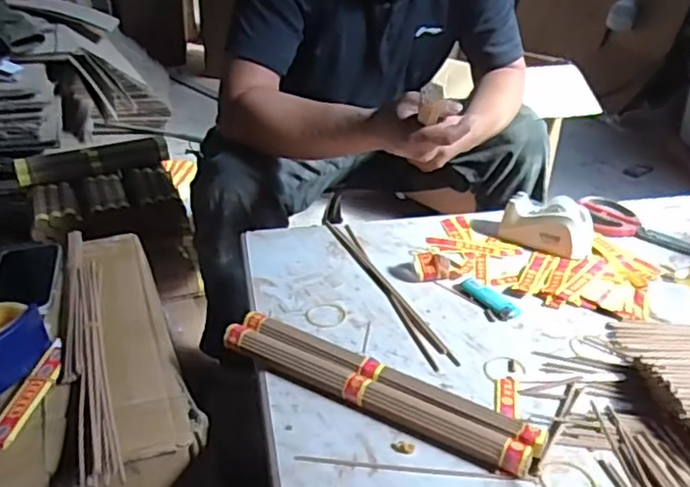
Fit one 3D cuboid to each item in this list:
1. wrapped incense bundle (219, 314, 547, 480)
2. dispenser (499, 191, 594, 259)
[{"bbox_3d":[0.027,0.135,0.608,0.312,0.024,0.055,18,35,27],"label":"wrapped incense bundle"},{"bbox_3d":[0.271,-0.026,0.856,0.116,0.061,0.054,17,34,25],"label":"dispenser"}]

